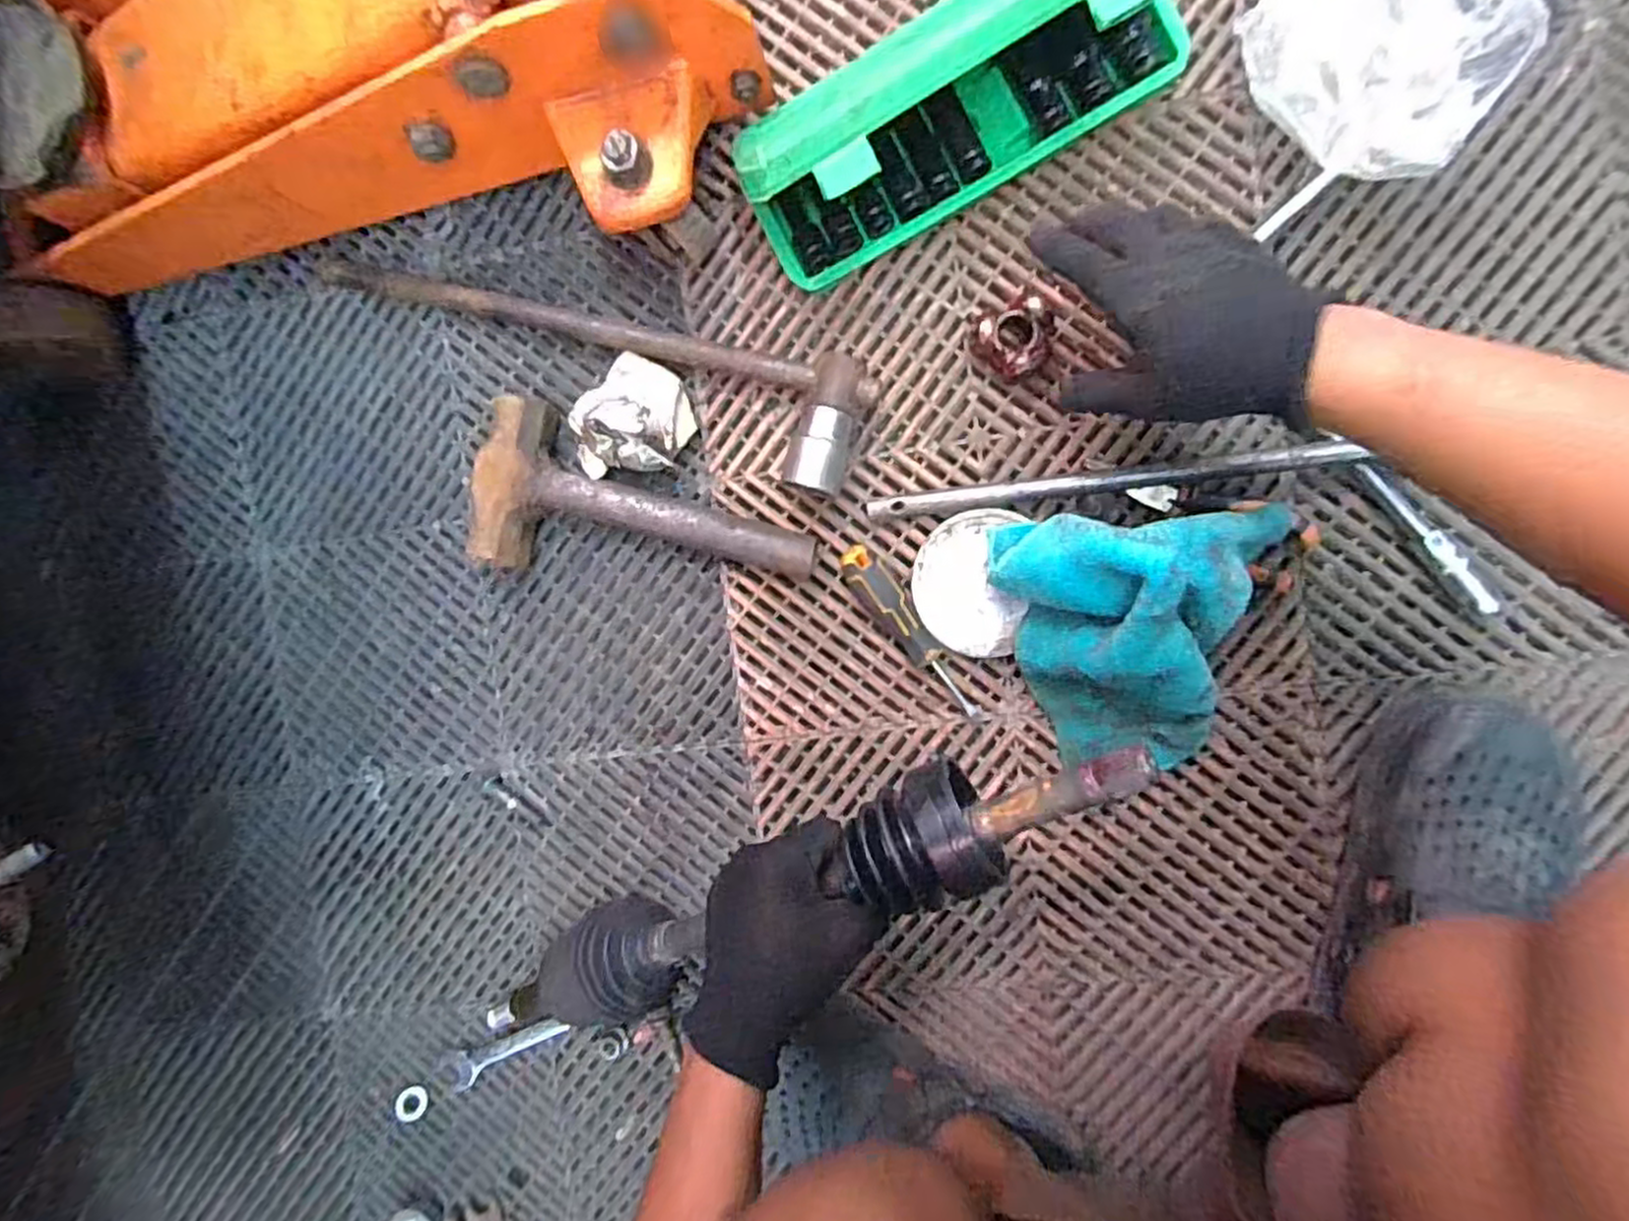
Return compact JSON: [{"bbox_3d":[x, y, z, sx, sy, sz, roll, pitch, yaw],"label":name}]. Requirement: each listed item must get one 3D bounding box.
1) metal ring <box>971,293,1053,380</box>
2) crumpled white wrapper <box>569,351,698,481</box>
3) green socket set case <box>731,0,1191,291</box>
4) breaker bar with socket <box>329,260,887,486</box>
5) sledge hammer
[{"bbox_3d":[0.138,-0.189,0.518,0.051,0.030,0.049,1,95,9],"label":"metal ring"},{"bbox_3d":[-0.136,-0.140,0.543,0.083,0.074,0.094,19,97,7],"label":"crumpled white wrapper"},{"bbox_3d":[0.091,-0.321,0.471,0.278,0.114,0.087,-28,90,10],"label":"green socket set case"},{"bbox_3d":[-0.176,-0.195,0.556,0.440,0.041,0.091,19,97,7],"label":"breaker bar with socket"},{"bbox_3d":[-0.125,-0.068,0.555,0.255,0.051,0.127,15,97,7],"label":"sledge hammer"}]

